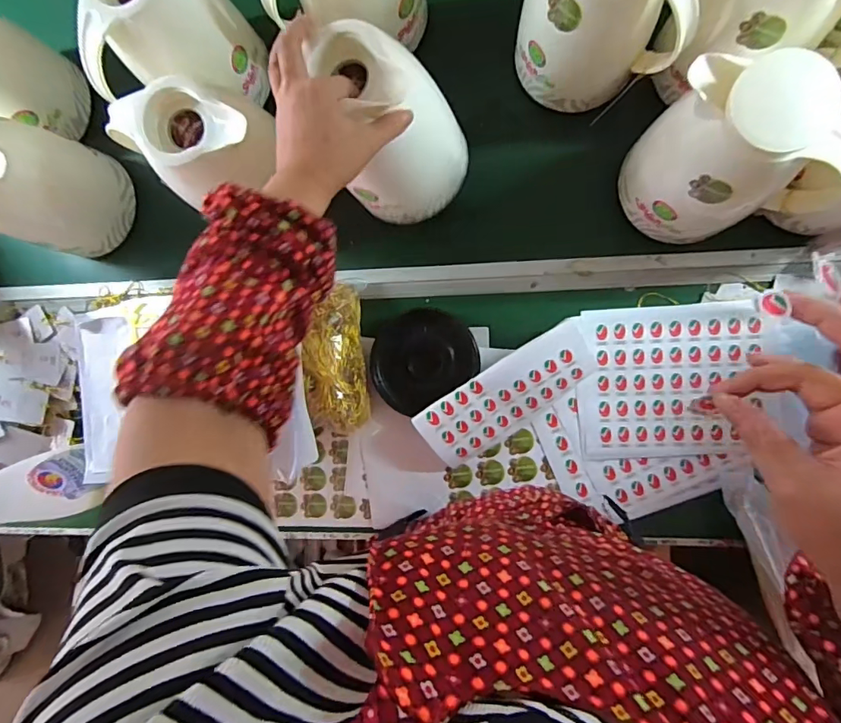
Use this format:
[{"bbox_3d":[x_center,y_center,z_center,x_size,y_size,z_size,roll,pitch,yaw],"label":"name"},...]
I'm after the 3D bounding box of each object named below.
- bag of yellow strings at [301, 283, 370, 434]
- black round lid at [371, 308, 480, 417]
[{"bbox_3d":[-0.102,-0.003,0.597,0.057,0.069,0.174,-5,93,9],"label":"bag of yellow strings"},{"bbox_3d":[0.000,-0.008,0.617,0.130,0.018,0.116,-34,88,9],"label":"black round lid"}]

